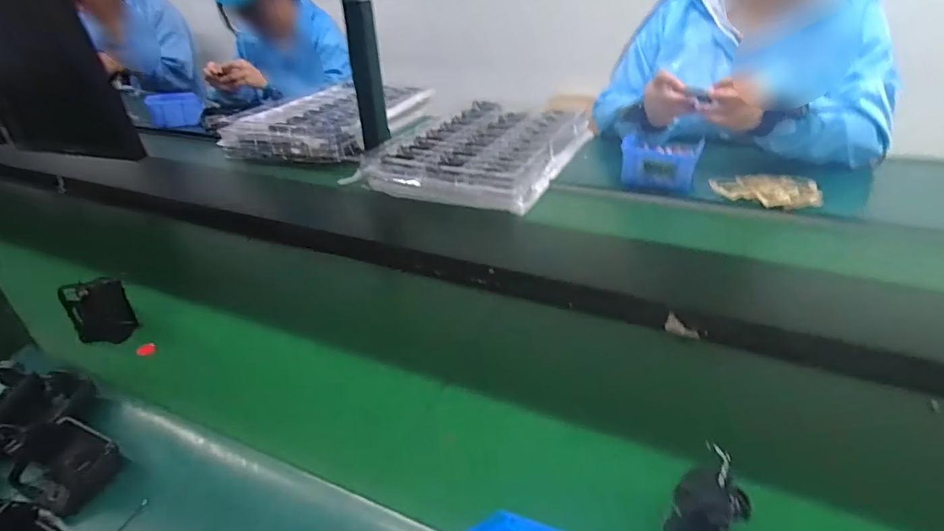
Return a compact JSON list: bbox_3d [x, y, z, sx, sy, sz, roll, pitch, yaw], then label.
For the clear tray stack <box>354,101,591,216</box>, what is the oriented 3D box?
[{"bbox_3d":[0.033,-0.243,1.011,0.327,0.045,0.467,13,35,23],"label":"clear tray stack"}]

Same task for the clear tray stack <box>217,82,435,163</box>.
[{"bbox_3d":[-0.344,-0.350,1.205,0.362,0.074,0.426,7,33,14],"label":"clear tray stack"}]

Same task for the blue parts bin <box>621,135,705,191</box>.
[{"bbox_3d":[0.320,-0.175,0.858,0.126,0.065,0.092,12,35,22],"label":"blue parts bin"}]

